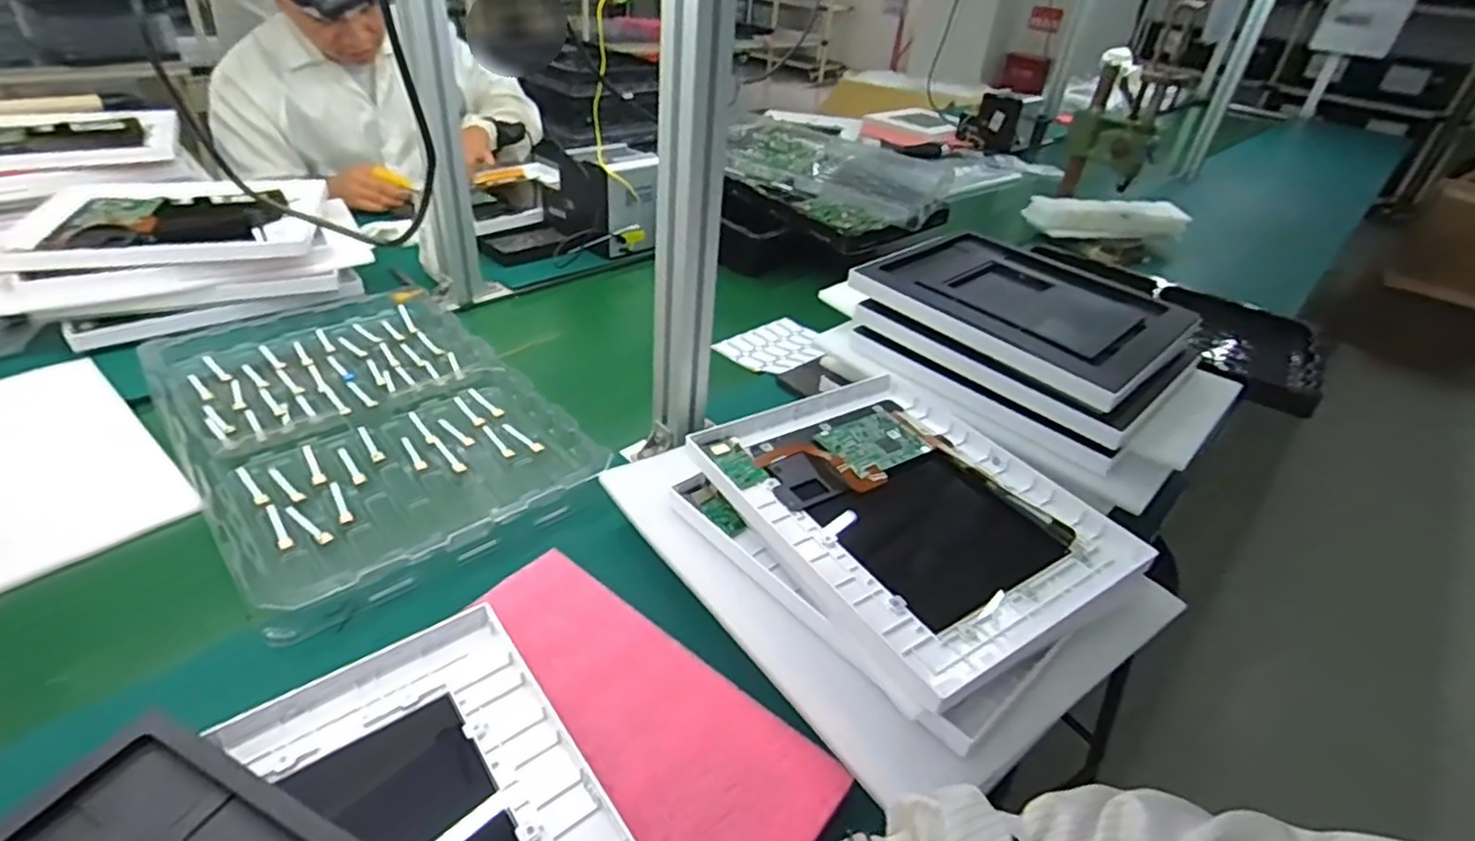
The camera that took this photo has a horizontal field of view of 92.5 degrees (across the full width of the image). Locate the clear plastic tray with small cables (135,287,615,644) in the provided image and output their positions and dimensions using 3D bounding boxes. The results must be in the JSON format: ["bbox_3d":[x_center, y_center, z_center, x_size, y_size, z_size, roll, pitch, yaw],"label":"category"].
[{"bbox_3d":[-0.379,-0.007,0.725,0.306,0.030,0.479,-24,45,-36],"label":"clear plastic tray with small cables"}]

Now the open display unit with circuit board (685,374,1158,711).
[{"bbox_3d":[0.137,0.076,0.603,0.259,0.039,0.311,-17,41,-30],"label":"open display unit with circuit board"}]

